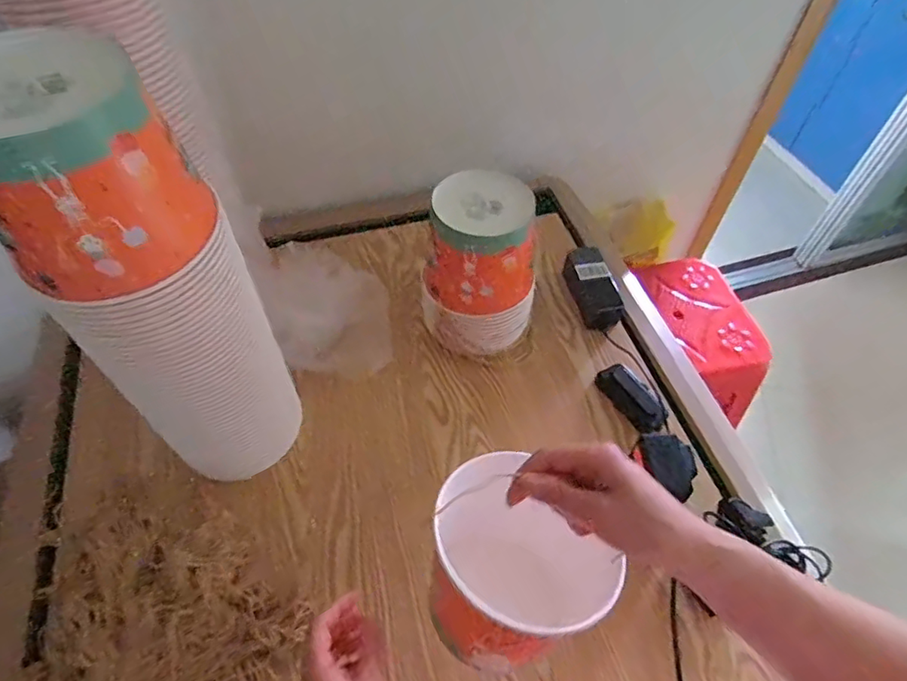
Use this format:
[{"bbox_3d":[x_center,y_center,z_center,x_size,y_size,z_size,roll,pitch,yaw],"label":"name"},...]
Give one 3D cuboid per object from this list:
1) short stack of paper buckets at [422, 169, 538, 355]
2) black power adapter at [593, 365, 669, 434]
[{"bbox_3d":[0.041,-0.093,0.775,0.156,0.226,0.141,13,54,8],"label":"short stack of paper buckets"},{"bbox_3d":[0.248,0.077,0.771,0.049,0.040,0.111,-26,60,-20],"label":"black power adapter"}]

